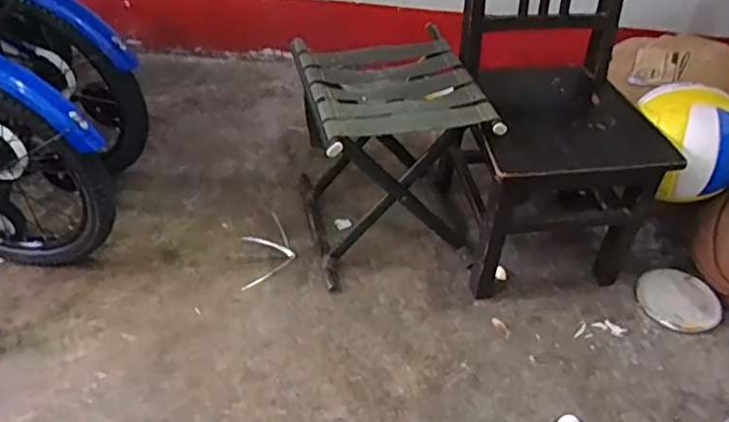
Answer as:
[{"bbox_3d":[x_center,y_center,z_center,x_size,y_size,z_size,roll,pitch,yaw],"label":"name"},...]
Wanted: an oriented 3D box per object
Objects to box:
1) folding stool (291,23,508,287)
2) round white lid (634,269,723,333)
[{"bbox_3d":[0.042,-0.098,1.106,0.293,0.350,0.317,-10,45,-11],"label":"folding stool"},{"bbox_3d":[0.577,0.158,1.096,0.140,0.014,0.135,1,44,-1],"label":"round white lid"}]

